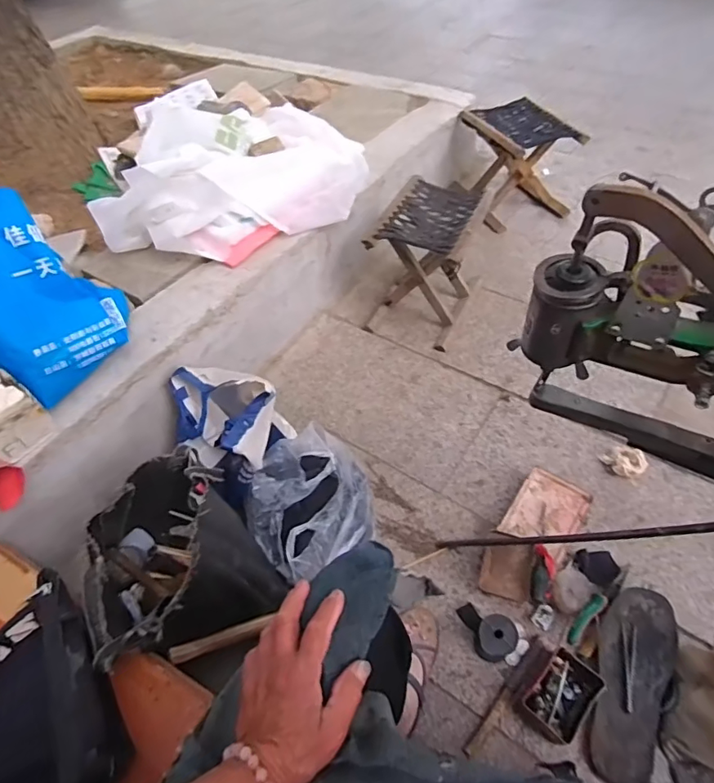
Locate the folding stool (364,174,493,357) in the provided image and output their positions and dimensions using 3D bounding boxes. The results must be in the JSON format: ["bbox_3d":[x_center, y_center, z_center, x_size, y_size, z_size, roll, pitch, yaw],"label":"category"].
[{"bbox_3d":[0.181,-0.327,1.276,0.234,0.286,0.289,19,56,20],"label":"folding stool"}]

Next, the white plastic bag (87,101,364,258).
[{"bbox_3d":[-0.307,-0.533,1.204,0.644,0.219,0.389,-20,53,-10],"label":"white plastic bag"}]

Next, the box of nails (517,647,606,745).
[{"bbox_3d":[0.324,0.485,0.784,0.120,0.042,0.088,-37,57,-21],"label":"box of nails"}]

